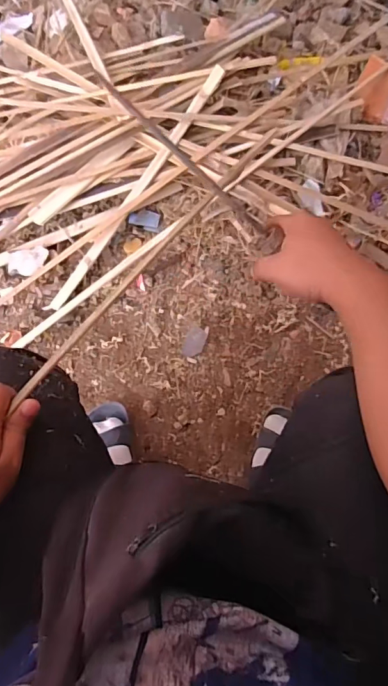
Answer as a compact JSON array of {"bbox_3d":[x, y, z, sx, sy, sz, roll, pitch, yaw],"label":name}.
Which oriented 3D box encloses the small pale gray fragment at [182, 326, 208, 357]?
[{"bbox_3d":[0.001,0.000,0.874,0.038,0.004,0.061,22,77,6],"label":"small pale gray fragment"}]

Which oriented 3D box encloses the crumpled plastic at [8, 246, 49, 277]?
[{"bbox_3d":[-0.329,-0.161,0.903,0.082,0.024,0.050,-17,76,-4],"label":"crumpled plastic"}]

